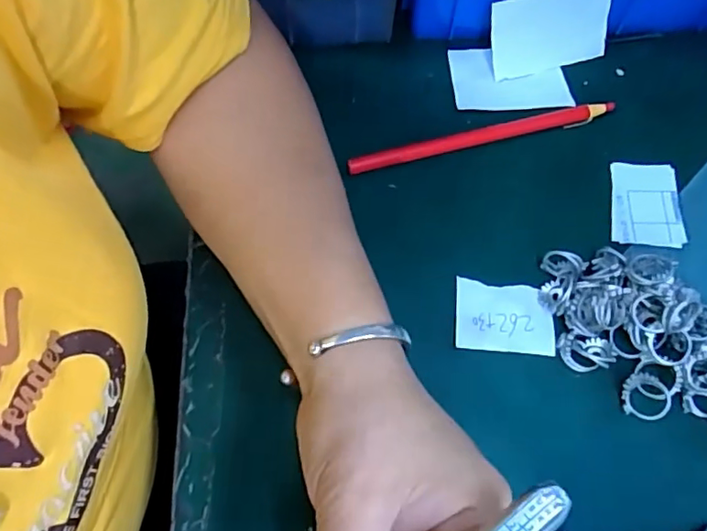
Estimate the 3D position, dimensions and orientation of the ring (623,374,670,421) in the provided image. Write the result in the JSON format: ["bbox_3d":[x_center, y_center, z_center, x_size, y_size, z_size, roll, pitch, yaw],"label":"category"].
[{"bbox_3d":[0.144,0.065,0.268,0.022,0.008,0.020,0,68,0],"label":"ring"}]

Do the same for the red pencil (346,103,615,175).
[{"bbox_3d":[0.076,-0.077,0.325,0.163,0.010,0.010,-14,69,-6],"label":"red pencil"}]

